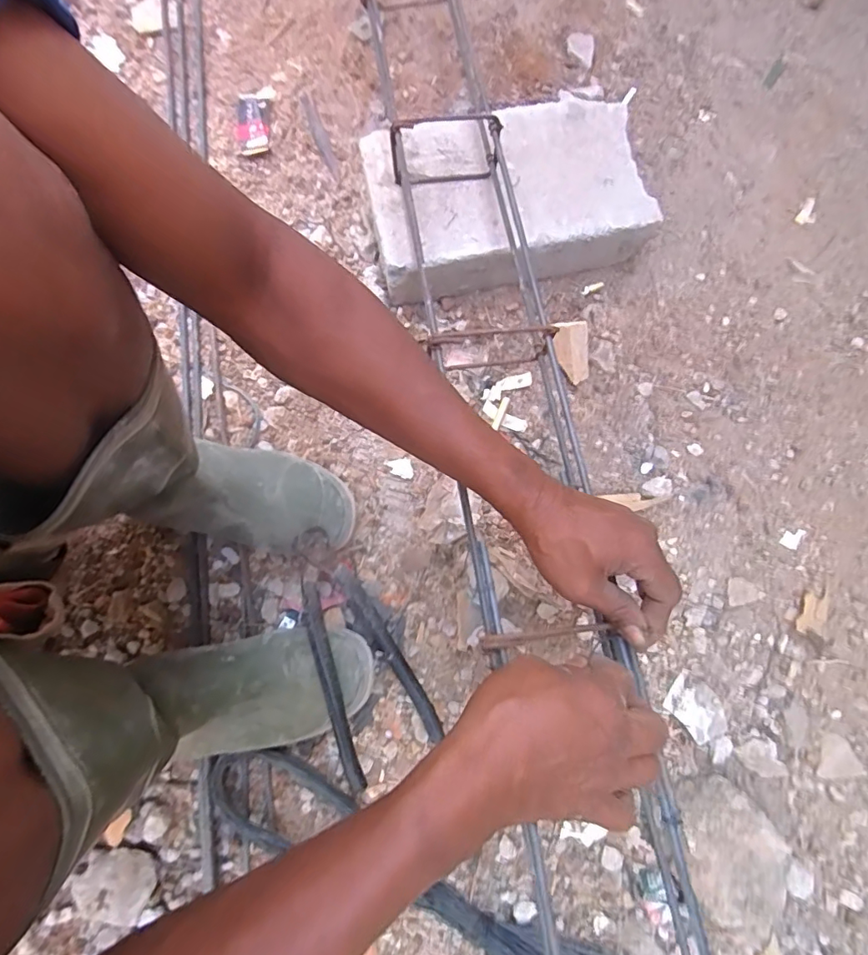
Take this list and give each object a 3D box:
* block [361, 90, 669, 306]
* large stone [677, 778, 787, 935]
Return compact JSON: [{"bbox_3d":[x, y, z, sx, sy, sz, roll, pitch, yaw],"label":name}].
[{"bbox_3d":[0.083,-0.343,0.614,0.325,0.081,0.207,-16,74,-3],"label":"block"},{"bbox_3d":[0.259,0.338,0.456,0.094,0.046,0.111,8,74,4],"label":"large stone"}]

